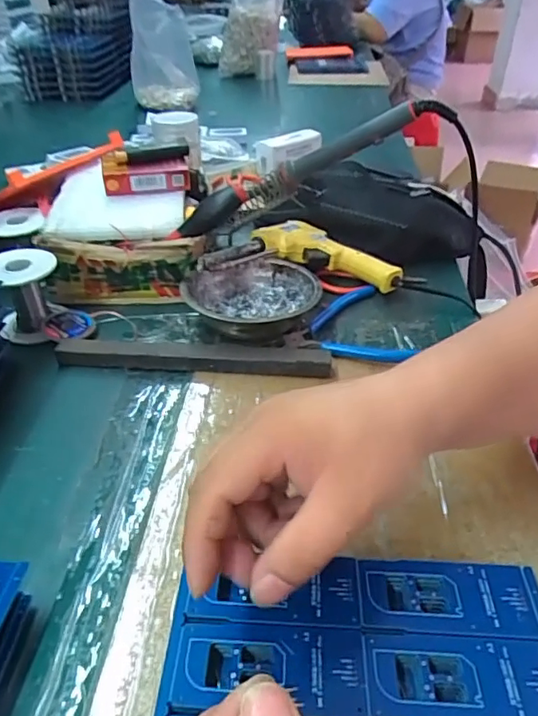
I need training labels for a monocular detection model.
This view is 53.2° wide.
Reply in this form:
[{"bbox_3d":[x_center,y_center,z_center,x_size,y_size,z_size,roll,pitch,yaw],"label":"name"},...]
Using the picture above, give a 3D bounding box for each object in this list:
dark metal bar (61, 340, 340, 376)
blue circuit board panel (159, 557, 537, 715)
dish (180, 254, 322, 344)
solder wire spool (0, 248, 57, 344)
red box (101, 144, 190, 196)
[{"bbox_3d":[-0.067,0.000,0.464,0.236,0.020,0.023,3,38,4],"label":"dark metal bar"},{"bbox_3d":[0.045,0.164,0.240,0.189,0.004,0.159,2,38,3],"label":"blue circuit board panel"},{"bbox_3d":[-0.016,-0.057,0.512,0.124,0.043,0.104,-15,40,-18],"label":"dish"},{"bbox_3d":[-0.223,-0.057,0.499,0.060,0.068,0.067,-17,41,-21],"label":"solder wire spool"},{"bbox_3d":[-0.131,-0.200,0.578,0.090,0.038,0.046,-8,39,-10],"label":"red box"}]

